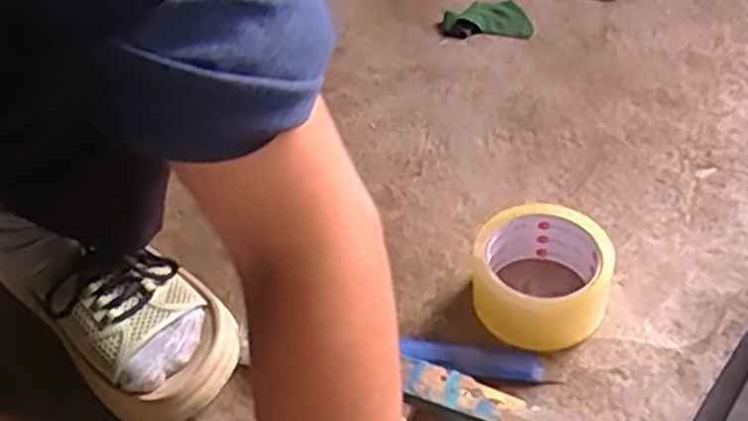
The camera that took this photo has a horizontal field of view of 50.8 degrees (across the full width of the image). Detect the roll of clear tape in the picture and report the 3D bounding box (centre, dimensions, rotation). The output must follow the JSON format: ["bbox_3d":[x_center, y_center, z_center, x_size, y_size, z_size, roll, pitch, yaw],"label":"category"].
[{"bbox_3d":[0.117,0.048,0.558,0.096,0.050,0.093,-3,46,3],"label":"roll of clear tape"}]

